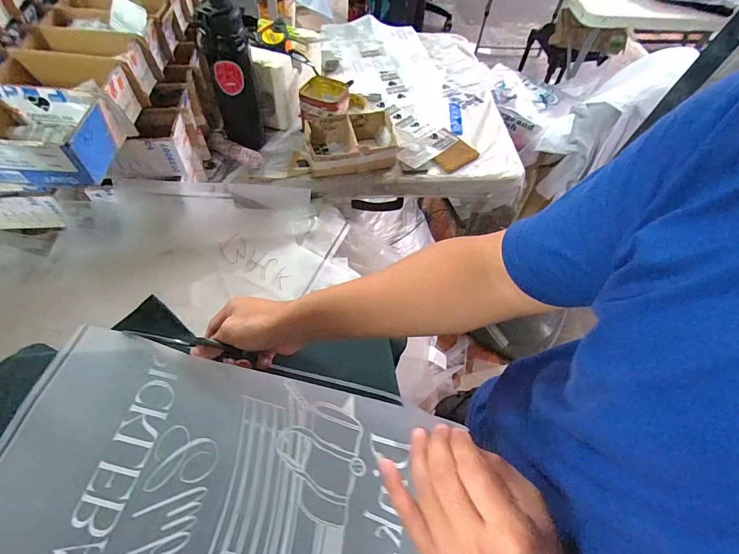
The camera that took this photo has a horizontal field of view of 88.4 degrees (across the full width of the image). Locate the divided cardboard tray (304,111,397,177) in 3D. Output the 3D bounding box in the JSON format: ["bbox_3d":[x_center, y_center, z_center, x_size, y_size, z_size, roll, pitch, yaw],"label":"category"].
[{"bbox_3d":[-0.036,-0.270,0.782,0.184,0.065,0.122,-8,60,-8],"label":"divided cardboard tray"}]

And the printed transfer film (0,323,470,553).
[{"bbox_3d":[-0.163,0.235,0.344,0.471,0.166,0.321,13,59,4],"label":"printed transfer film"}]

